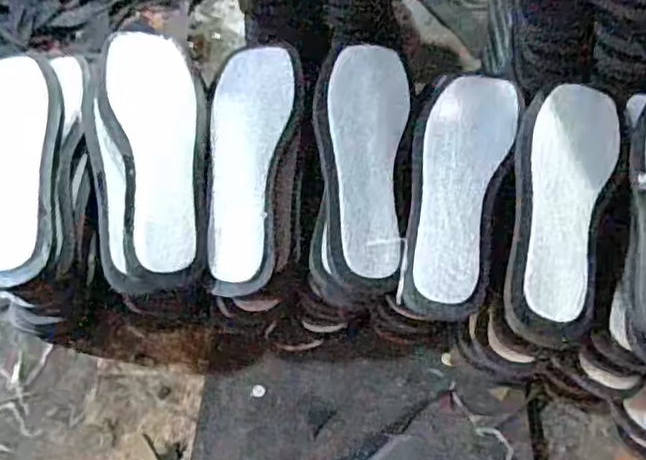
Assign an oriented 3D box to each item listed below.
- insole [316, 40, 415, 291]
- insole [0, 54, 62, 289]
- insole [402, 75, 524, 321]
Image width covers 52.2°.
[{"bbox_3d":[0.031,-0.064,0.558,0.080,0.013,0.238,10,63,-6],"label":"insole"},{"bbox_3d":[-0.259,-0.061,0.549,0.076,0.021,0.225,-11,57,-6],"label":"insole"},{"bbox_3d":[0.110,-0.040,0.545,0.081,0.019,0.234,13,58,9],"label":"insole"}]

